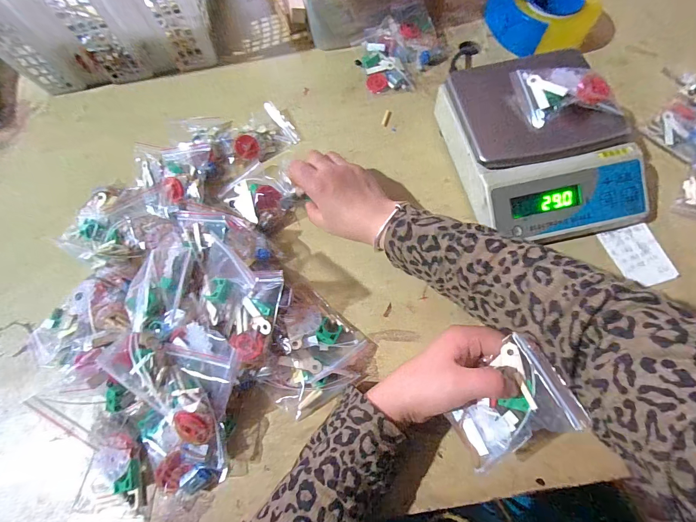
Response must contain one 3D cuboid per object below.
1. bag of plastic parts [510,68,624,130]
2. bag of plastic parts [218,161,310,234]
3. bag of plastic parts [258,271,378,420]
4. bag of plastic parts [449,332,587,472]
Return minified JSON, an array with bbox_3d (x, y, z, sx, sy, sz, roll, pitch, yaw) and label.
[{"bbox_3d":[0.255,-0.201,0.381,0.100,0.030,0.076,-9,67,1],"label":"bag of plastic parts"},{"bbox_3d":[-0.110,-0.090,0.432,0.086,0.032,0.094,-38,74,-16],"label":"bag of plastic parts"},{"bbox_3d":[-0.050,0.094,0.356,0.137,0.031,0.113,38,75,17],"label":"bag of plastic parts"},{"bbox_3d":[0.136,0.121,0.279,0.094,0.030,0.073,-37,58,14],"label":"bag of plastic parts"}]

